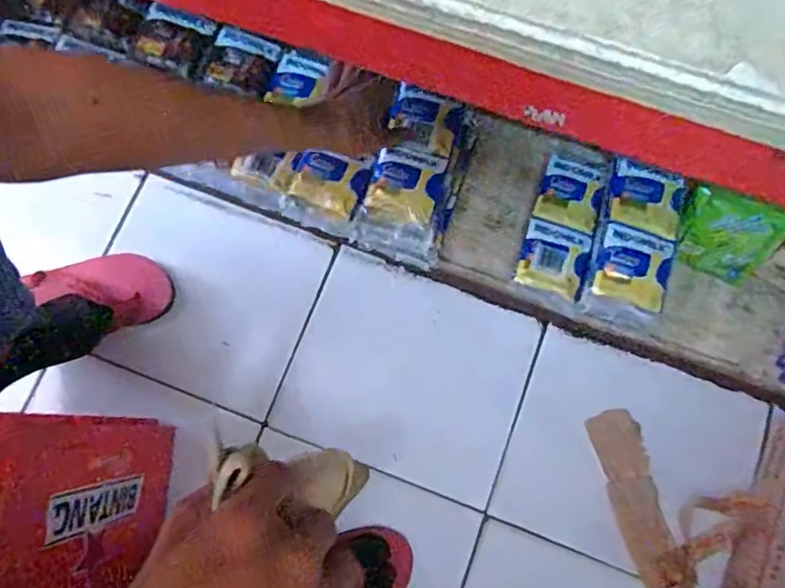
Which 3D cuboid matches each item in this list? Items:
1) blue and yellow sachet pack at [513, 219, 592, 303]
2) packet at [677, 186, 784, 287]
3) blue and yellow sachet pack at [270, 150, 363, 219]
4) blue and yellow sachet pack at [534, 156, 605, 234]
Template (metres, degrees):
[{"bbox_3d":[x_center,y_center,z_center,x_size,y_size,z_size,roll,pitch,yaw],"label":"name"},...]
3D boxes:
[{"bbox_3d":[0.187,-0.042,0.629,0.075,0.013,0.081,18,78,5],"label":"blue and yellow sachet pack"},{"bbox_3d":[0.385,-0.064,0.626,0.105,0.108,0.017,21,46,11],"label":"packet"},{"bbox_3d":[-0.088,-0.130,0.625,0.095,0.020,0.061,14,96,-2],"label":"blue and yellow sachet pack"},{"bbox_3d":[0.214,-0.121,0.648,0.072,0.008,0.085,16,78,4],"label":"blue and yellow sachet pack"}]

